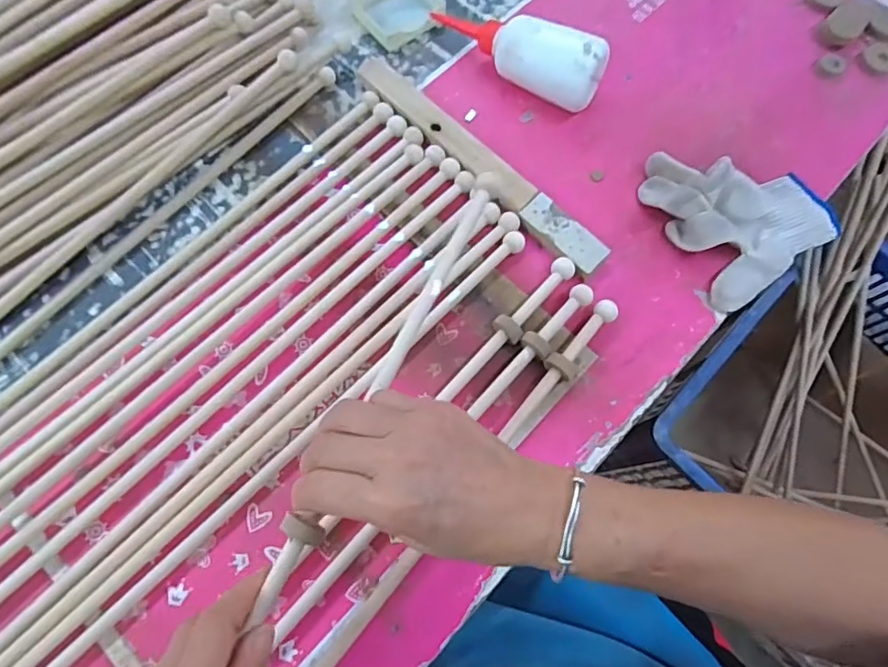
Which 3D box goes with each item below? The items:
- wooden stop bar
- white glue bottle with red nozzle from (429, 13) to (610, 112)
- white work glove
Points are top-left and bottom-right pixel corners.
[{"bbox_3d":[0.030,-0.158,0.485,0.036,0.020,0.288,-41,77,-14],"label":"wooden stop bar"},{"bbox_3d":[0.065,-0.270,0.505,0.175,0.059,0.053,33,73,9],"label":"white glue bottle with red nozzle"},{"bbox_3d":[0.260,-0.110,0.468,0.127,0.037,0.144,-25,73,-10],"label":"white work glove"}]

